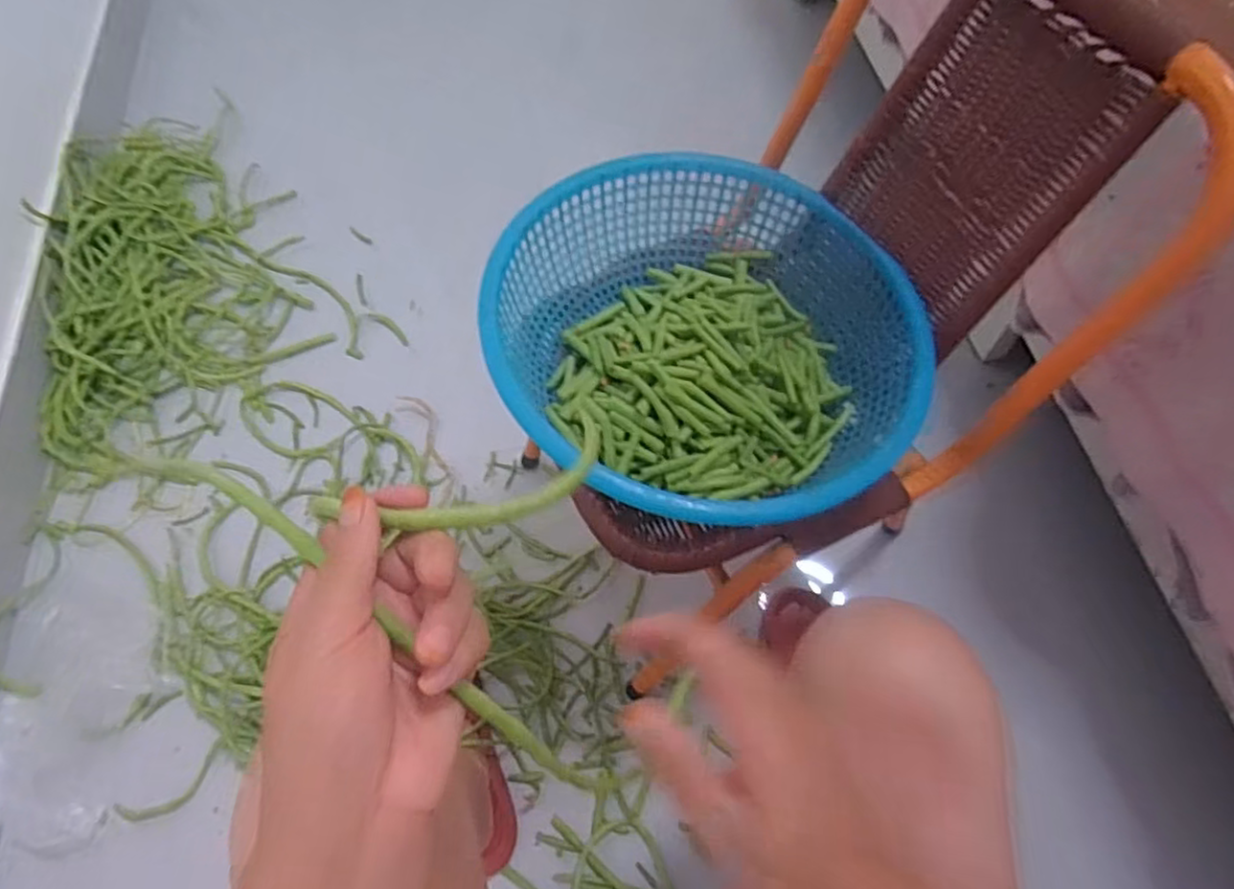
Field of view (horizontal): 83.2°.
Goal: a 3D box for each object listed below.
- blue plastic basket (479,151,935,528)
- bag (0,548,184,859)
[{"bbox_3d":[0.075,-0.084,0.560,0.306,0.120,0.323,-1,63,3],"label":"blue plastic basket"},{"bbox_3d":[-0.622,0.277,0.800,0.190,0.026,0.328,-9,63,-1],"label":"bag"}]

